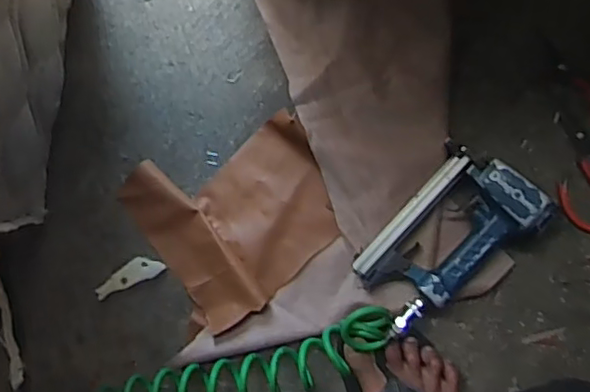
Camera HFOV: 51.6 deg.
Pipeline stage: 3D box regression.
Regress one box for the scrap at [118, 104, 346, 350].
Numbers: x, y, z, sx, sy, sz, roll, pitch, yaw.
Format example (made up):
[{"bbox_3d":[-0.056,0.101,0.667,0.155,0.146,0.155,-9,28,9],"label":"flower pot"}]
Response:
[{"bbox_3d":[-0.066,0.035,0.727,0.223,0.028,0.203,-23,88,6],"label":"scrap"}]

